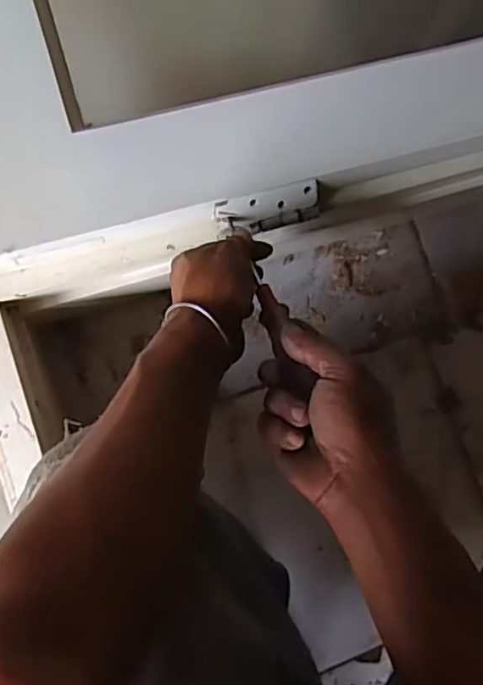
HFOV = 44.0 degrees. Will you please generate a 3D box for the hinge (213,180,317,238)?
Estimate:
[{"bbox_3d":[0.023,-0.123,0.552,0.100,0.014,0.039,-13,122,-14],"label":"hinge"}]

